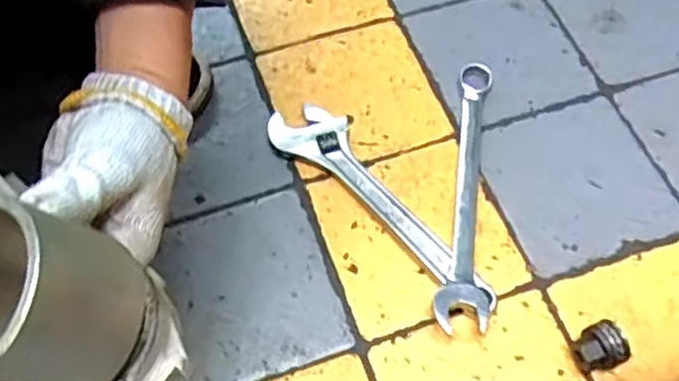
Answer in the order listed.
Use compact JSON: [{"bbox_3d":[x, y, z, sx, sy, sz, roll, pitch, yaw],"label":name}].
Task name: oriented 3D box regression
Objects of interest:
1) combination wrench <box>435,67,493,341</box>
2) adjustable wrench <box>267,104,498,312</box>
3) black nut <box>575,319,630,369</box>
[{"bbox_3d":[0.109,-0.004,0.582,0.039,0.020,0.256,7,61,2],"label":"combination wrench"},{"bbox_3d":[0.040,0.001,0.576,0.243,0.013,0.059,39,67,18],"label":"adjustable wrench"},{"bbox_3d":[0.192,0.119,0.506,0.037,0.030,0.032,-26,65,-15],"label":"black nut"}]

